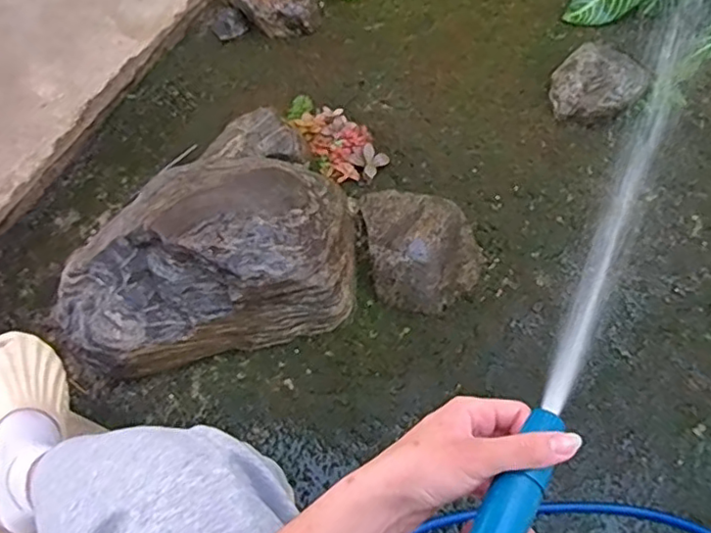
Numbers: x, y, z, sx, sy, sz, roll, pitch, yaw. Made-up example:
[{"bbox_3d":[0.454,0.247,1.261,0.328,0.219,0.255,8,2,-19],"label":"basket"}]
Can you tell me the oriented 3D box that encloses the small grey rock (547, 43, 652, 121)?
[{"bbox_3d":[0.561,-0.423,1.412,0.205,0.087,0.178,14,61,5],"label":"small grey rock"}]

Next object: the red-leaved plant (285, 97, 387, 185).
[{"bbox_3d":[-0.048,-0.293,1.400,0.159,0.056,0.268,-28,66,-15],"label":"red-leaved plant"}]

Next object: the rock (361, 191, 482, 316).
[{"bbox_3d":[0.139,-0.048,1.238,0.227,0.091,0.274,-5,62,-4],"label":"rock"}]

